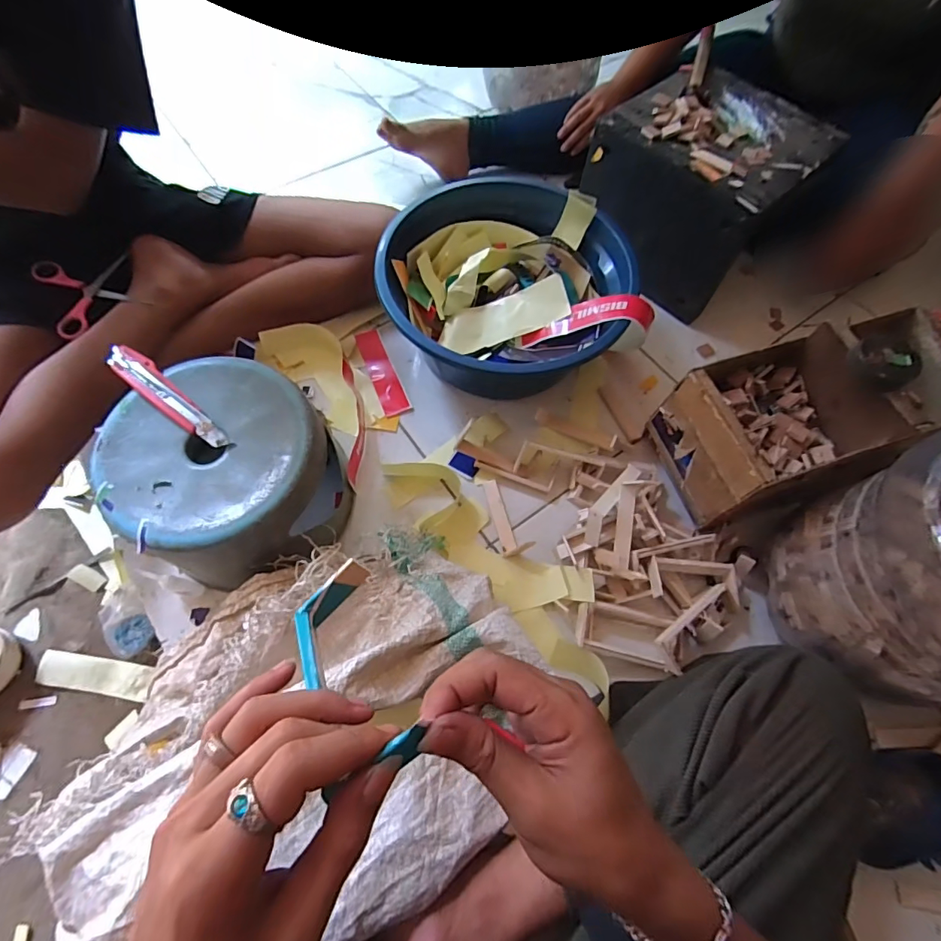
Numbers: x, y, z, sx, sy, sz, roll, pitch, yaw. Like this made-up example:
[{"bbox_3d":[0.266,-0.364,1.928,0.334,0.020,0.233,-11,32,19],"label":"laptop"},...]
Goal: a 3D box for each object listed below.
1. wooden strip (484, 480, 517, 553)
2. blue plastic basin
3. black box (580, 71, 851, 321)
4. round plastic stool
[{"bbox_3d":[0.040,0.061,0.645,0.020,0.007,0.101,-12,67,-9],"label":"wooden strip"},{"bbox_3d":[0.056,-0.254,0.713,0.359,0.155,0.283,10,65,1],"label":"blue plastic basin"},{"bbox_3d":[0.346,-0.444,0.755,0.271,0.190,0.284,43,70,15],"label":"black box"},{"bbox_3d":[-0.276,0.010,0.574,0.223,0.164,0.223,1,65,-3],"label":"round plastic stool"}]

